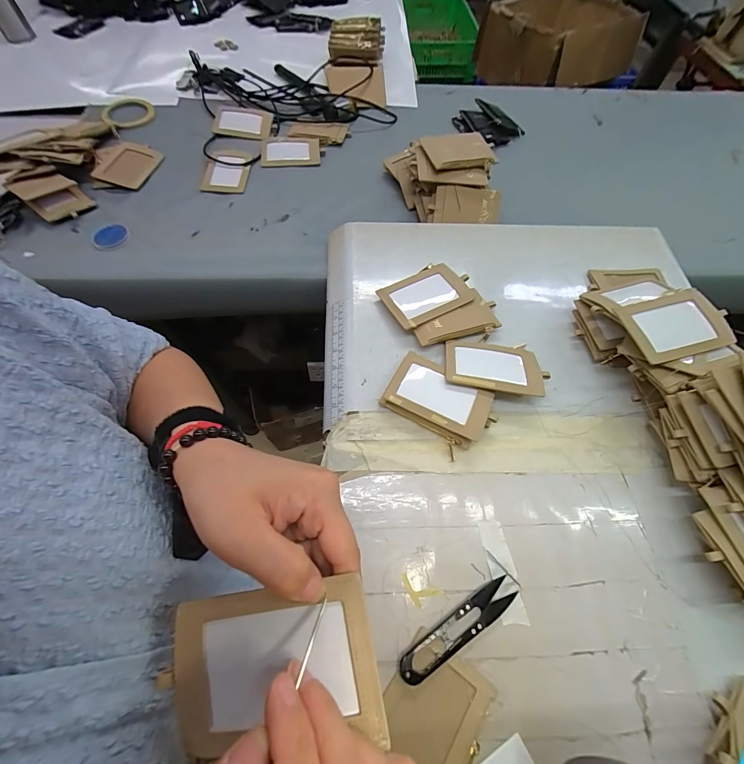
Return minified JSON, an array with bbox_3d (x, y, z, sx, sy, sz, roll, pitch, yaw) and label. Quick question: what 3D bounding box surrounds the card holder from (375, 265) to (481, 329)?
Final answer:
[{"bbox_3d":[0.075,-0.115,0.448,0.114,0.018,0.076,-29,69,-15],"label":"card holder"}]

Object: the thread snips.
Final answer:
[{"bbox_3d":[0.077,0.216,0.296,0.119,0.011,0.025,-29,68,-15],"label":"thread snips"}]

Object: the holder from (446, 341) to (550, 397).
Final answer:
[{"bbox_3d":[0.145,-0.018,0.399,0.113,0.009,0.073,7,48,2],"label":"holder"}]

